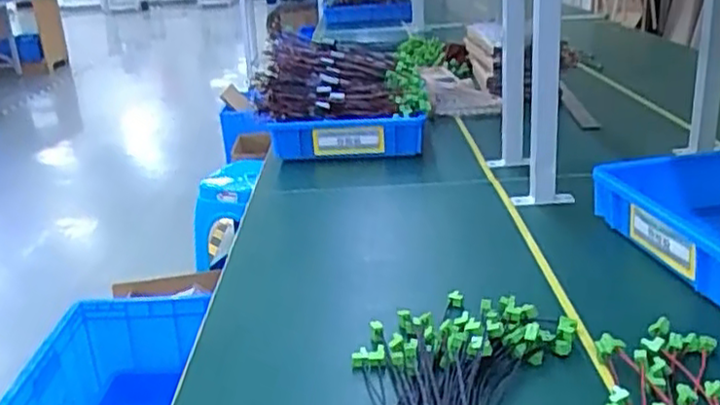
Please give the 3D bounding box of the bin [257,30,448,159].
[{"bbox_3d":[-0.028,-0.180,1.276,0.305,0.192,0.233,-4,21,0],"label":"bin"}]

